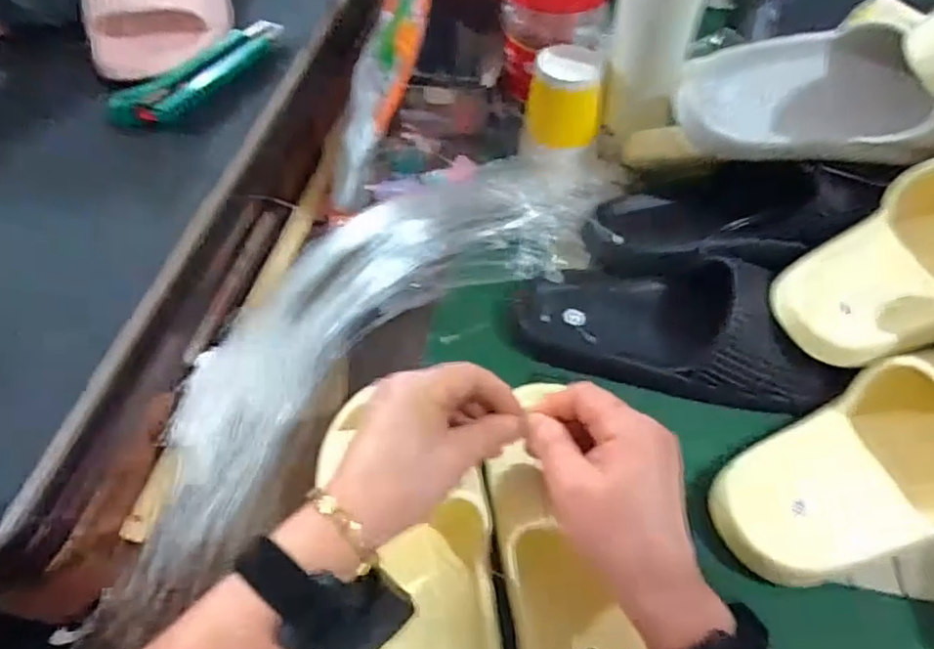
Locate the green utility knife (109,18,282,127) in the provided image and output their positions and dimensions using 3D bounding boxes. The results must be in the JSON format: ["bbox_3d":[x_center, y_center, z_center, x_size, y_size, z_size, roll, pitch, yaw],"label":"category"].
[{"bbox_3d":[-0.201,-0.198,0.485,0.038,0.015,0.160,29,60,17],"label":"green utility knife"}]

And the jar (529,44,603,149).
[{"bbox_3d":[0.089,-0.204,0.560,0.065,0.064,0.056,7,56,3],"label":"jar"}]

